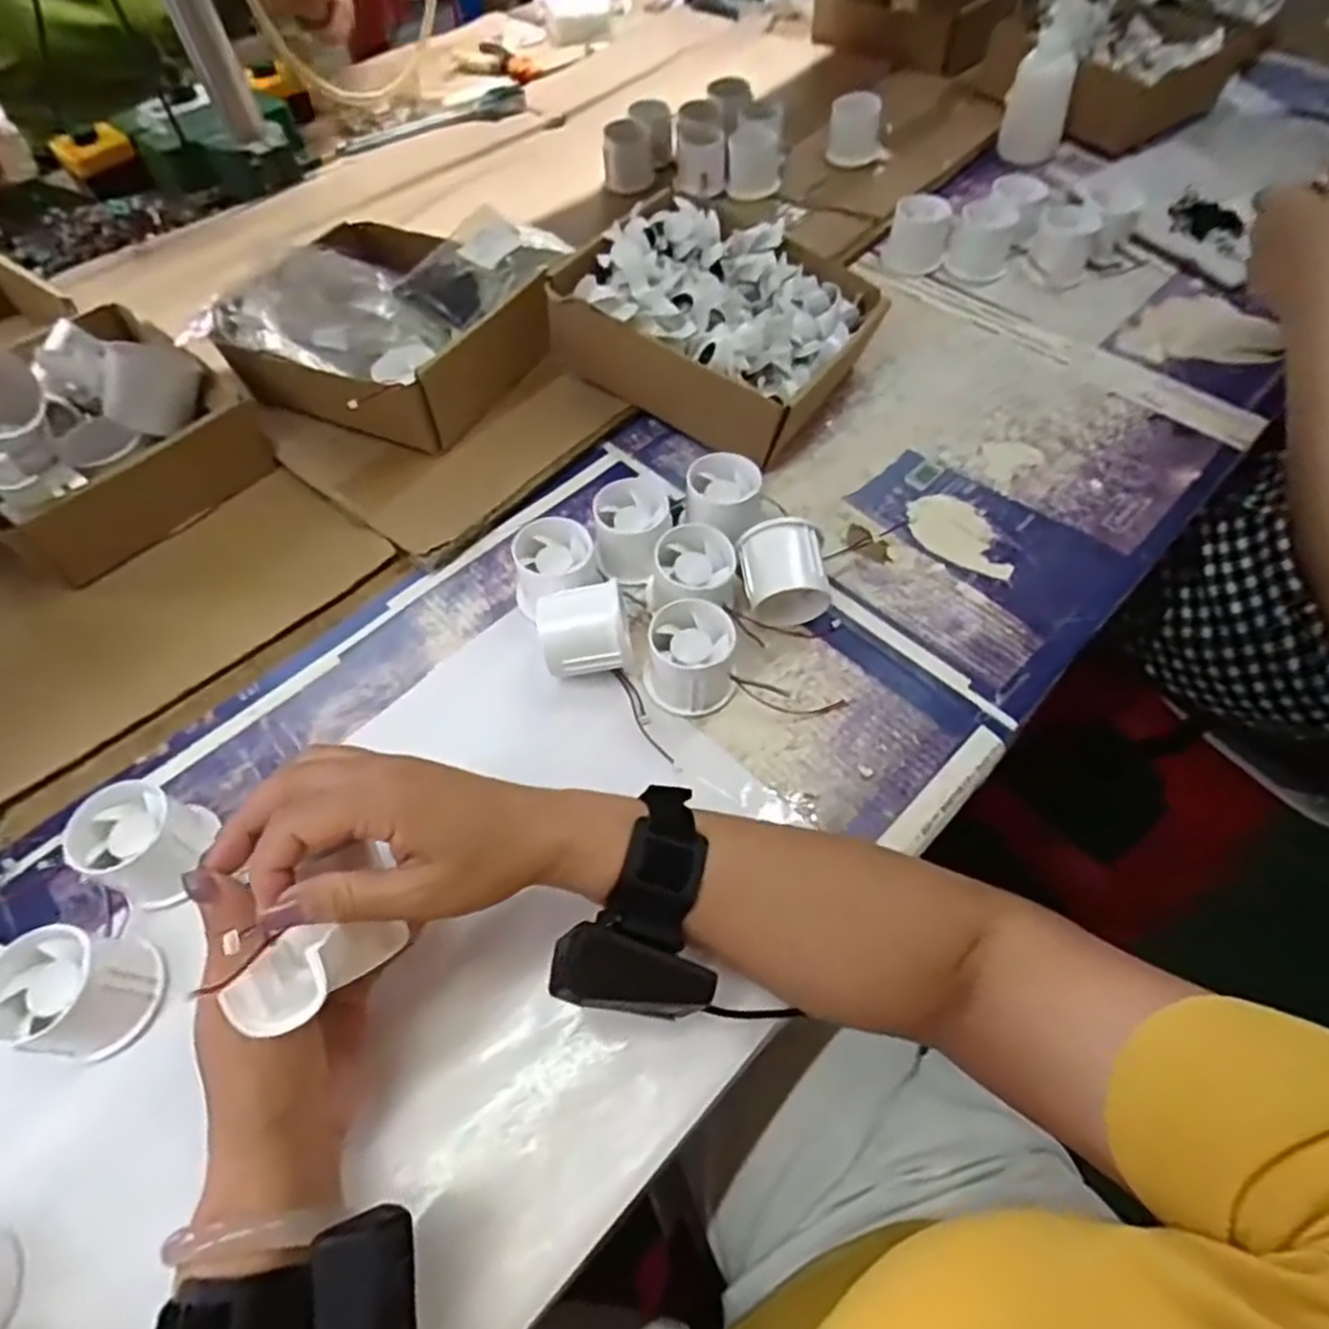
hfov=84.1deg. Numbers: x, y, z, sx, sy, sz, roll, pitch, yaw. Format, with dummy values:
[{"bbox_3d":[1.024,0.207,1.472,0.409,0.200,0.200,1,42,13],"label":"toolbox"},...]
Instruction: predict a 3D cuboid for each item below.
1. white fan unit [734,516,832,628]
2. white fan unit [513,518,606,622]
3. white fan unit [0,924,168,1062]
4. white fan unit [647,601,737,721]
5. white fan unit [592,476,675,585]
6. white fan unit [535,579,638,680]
[{"bbox_3d":[0.078,-0.058,0.482,0.053,0.055,0.050,-10,58,-5],"label":"white fan unit"},{"bbox_3d":[-0.072,-0.059,0.487,0.054,0.046,0.057,2,58,3],"label":"white fan unit"},{"bbox_3d":[-0.285,0.158,0.357,0.053,0.052,0.054,-1,58,1],"label":"white fan unit"},{"bbox_3d":[0.016,-0.004,0.449,0.051,0.046,0.055,0,58,1],"label":"white fan unit"},{"bbox_3d":[-0.021,-0.091,0.510,0.051,0.044,0.060,-10,58,-4],"label":"white fan unit"},{"bbox_3d":[-0.048,-0.016,0.450,0.054,0.052,0.046,-9,58,-4],"label":"white fan unit"}]

